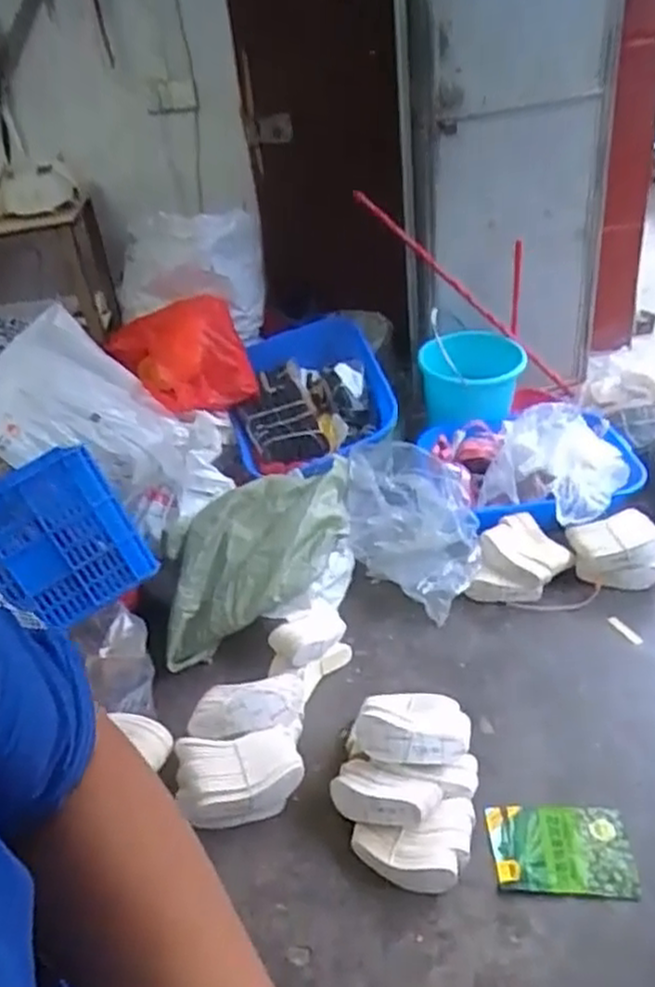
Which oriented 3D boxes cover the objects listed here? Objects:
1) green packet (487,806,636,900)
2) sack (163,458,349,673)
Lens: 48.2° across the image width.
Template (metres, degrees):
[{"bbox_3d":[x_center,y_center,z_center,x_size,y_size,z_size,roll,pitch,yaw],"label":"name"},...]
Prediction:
[{"bbox_3d":[0.440,0.670,1.388,0.254,0.029,0.176,1,39,6],"label":"green packet"},{"bbox_3d":[-0.183,0.171,1.909,0.505,0.387,0.296,-7,29,0],"label":"sack"}]

